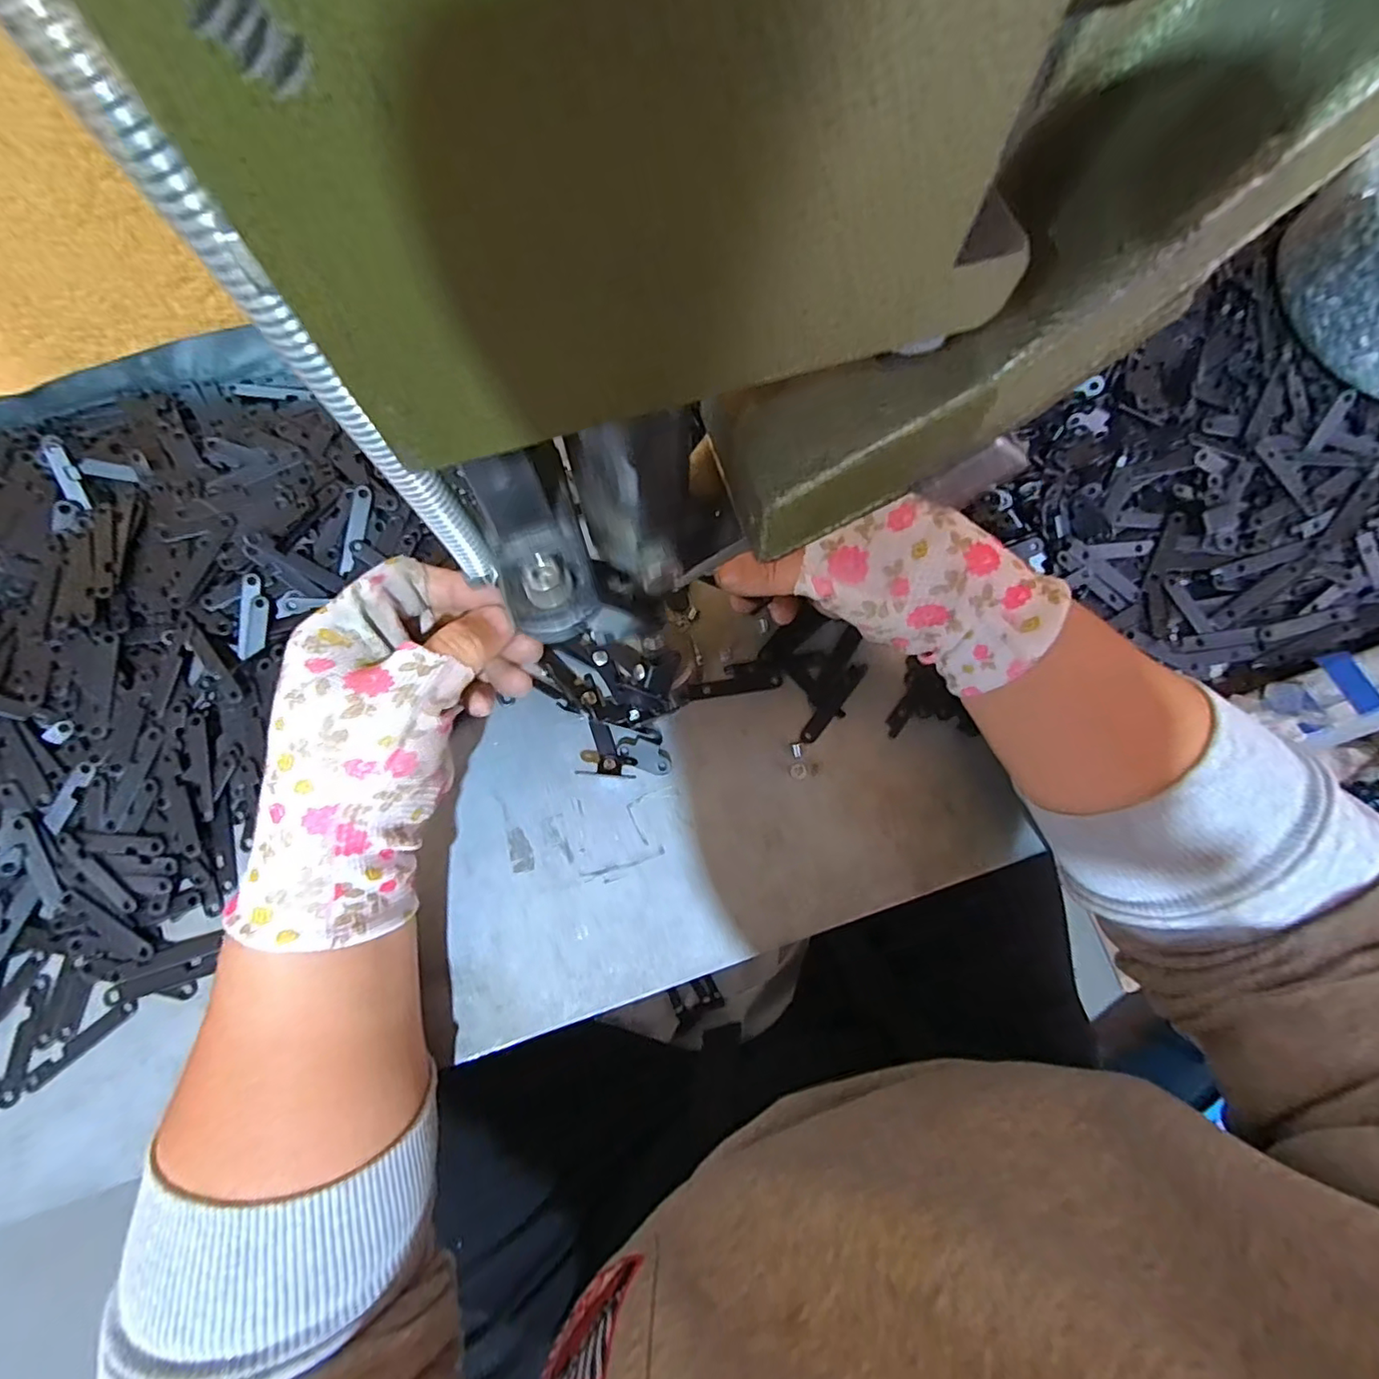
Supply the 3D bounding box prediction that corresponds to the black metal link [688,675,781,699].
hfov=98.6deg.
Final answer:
[{"bbox_3d":[0.024,-0.002,0.315,0.049,0.004,0.009,-7,75,-3],"label":"black metal link"}]

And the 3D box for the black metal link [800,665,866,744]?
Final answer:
[{"bbox_3d":[0.077,0.007,0.313,0.012,0.004,0.052,41,78,9],"label":"black metal link"}]

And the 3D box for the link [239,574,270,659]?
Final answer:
[{"bbox_3d":[-0.222,-0.037,0.302,0.012,0.005,0.042,3,91,0],"label":"link"}]

